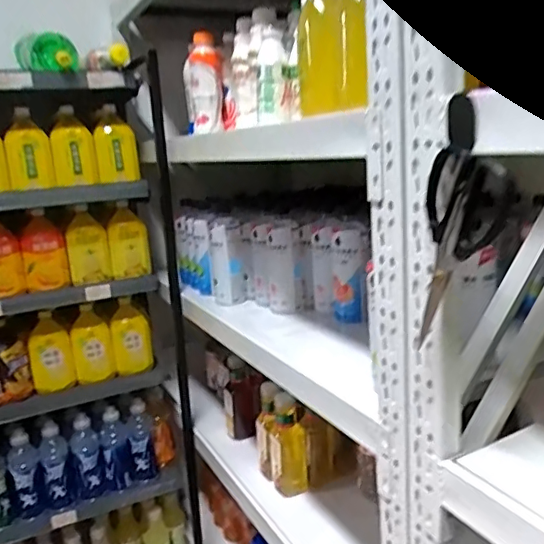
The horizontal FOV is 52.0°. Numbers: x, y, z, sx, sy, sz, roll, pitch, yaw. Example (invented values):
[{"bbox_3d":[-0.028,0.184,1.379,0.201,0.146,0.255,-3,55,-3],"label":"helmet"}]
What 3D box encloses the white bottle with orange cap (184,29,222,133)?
[{"bbox_3d":[-0.145,-0.390,1.163,0.075,0.190,0.089,-6,12,-6],"label":"white bottle with orange cap"}]

